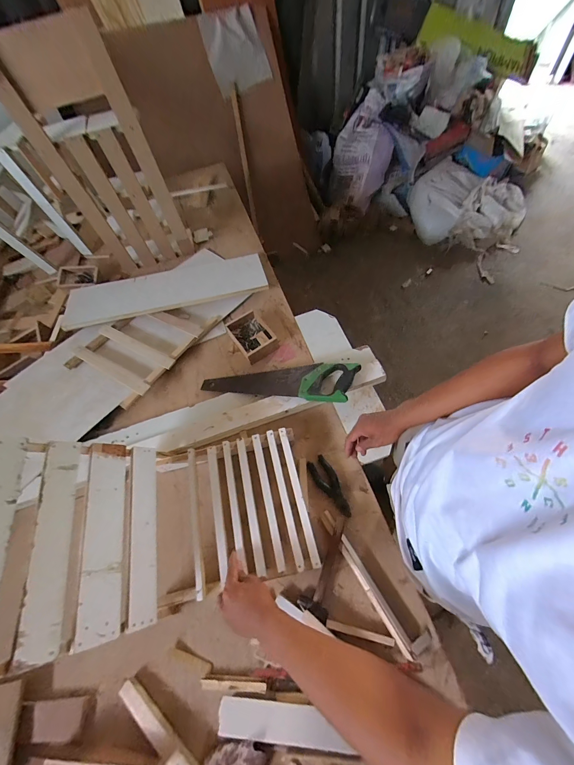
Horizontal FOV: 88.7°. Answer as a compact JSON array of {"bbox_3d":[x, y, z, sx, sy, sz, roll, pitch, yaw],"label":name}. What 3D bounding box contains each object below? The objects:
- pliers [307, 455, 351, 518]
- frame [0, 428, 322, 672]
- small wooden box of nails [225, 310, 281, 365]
[{"bbox_3d":[0.100,0.241,0.683,0.051,0.014,0.143,-24,62,-10],"label":"pliers"},{"bbox_3d":[-0.207,0.247,0.561,0.481,0.305,0.317,-14,61,-4],"label":"frame"},{"bbox_3d":[-0.107,-0.146,0.899,0.115,0.045,0.165,-31,63,-13],"label":"small wooden box of nails"}]

